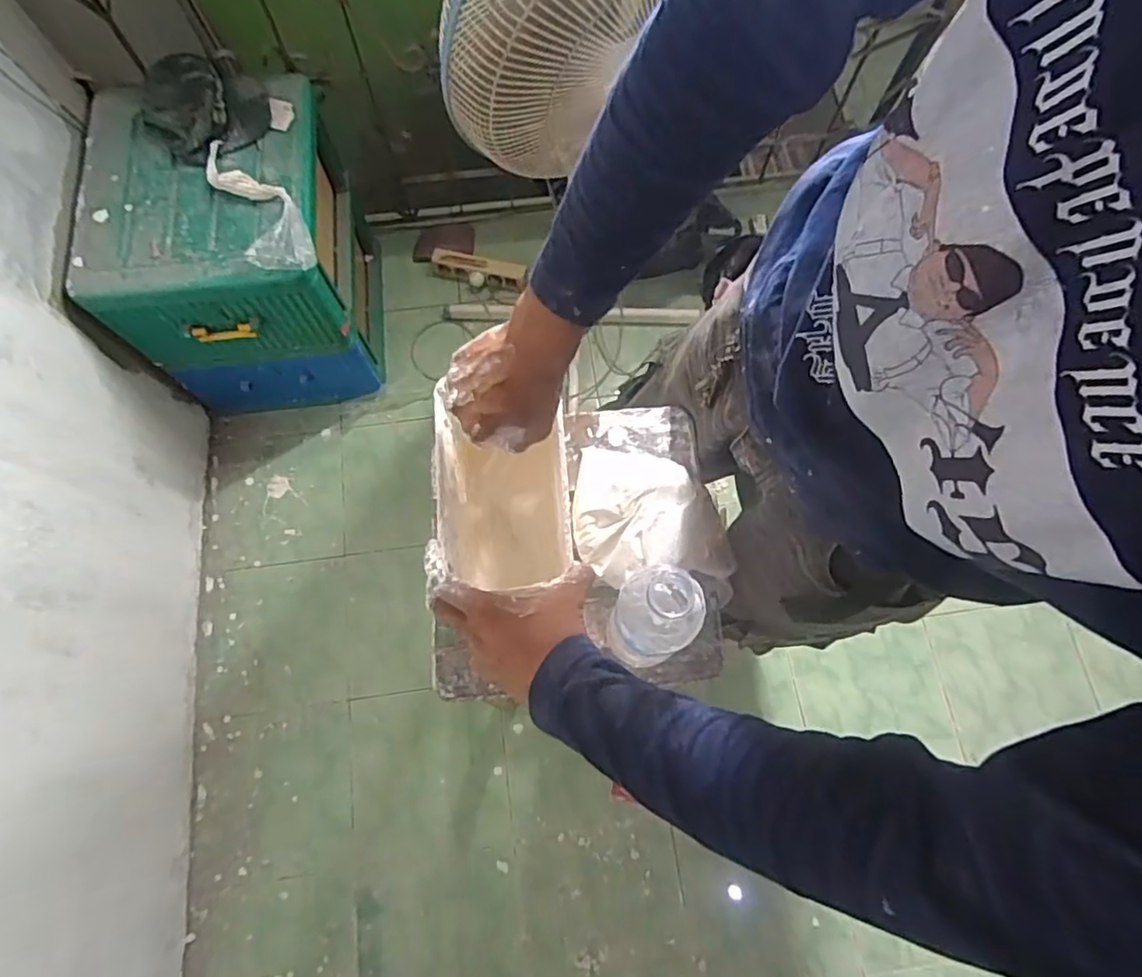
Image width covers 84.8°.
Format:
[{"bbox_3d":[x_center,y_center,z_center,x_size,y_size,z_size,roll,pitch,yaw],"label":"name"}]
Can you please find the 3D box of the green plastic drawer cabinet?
[{"bbox_3d":[-0.638,-0.449,1.272,0.386,0.521,0.433,-8,73,-3],"label":"green plastic drawer cabinet"}]

